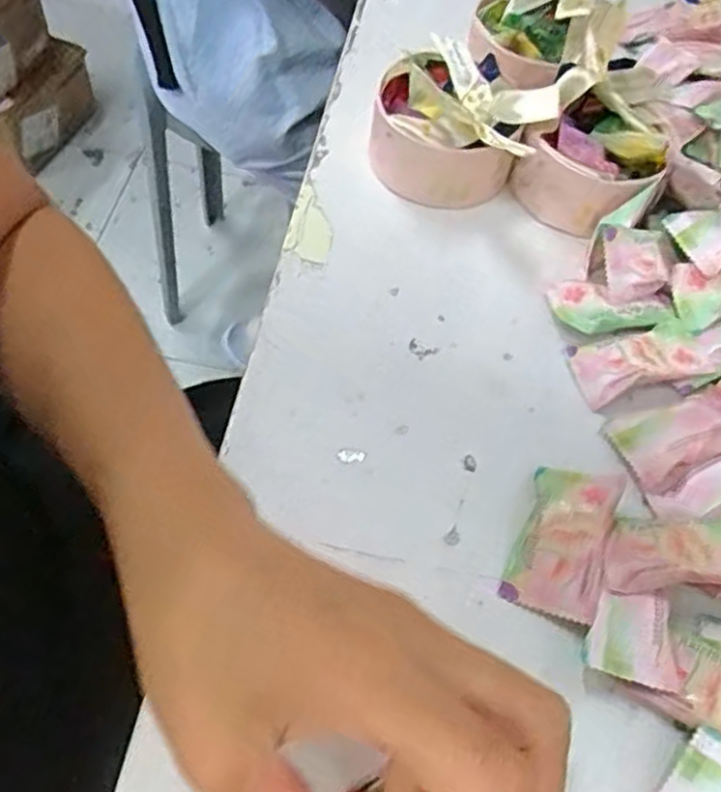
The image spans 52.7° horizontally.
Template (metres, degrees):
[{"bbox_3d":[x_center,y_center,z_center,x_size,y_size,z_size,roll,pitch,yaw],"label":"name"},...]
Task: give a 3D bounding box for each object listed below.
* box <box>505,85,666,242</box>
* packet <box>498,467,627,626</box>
[{"bbox_3d":[0.125,-0.124,0.395,0.050,0.052,0.064,-35,68,-24],"label":"box"},{"bbox_3d":[0.085,0.058,0.301,0.035,0.018,0.063,23,58,7],"label":"packet"}]

